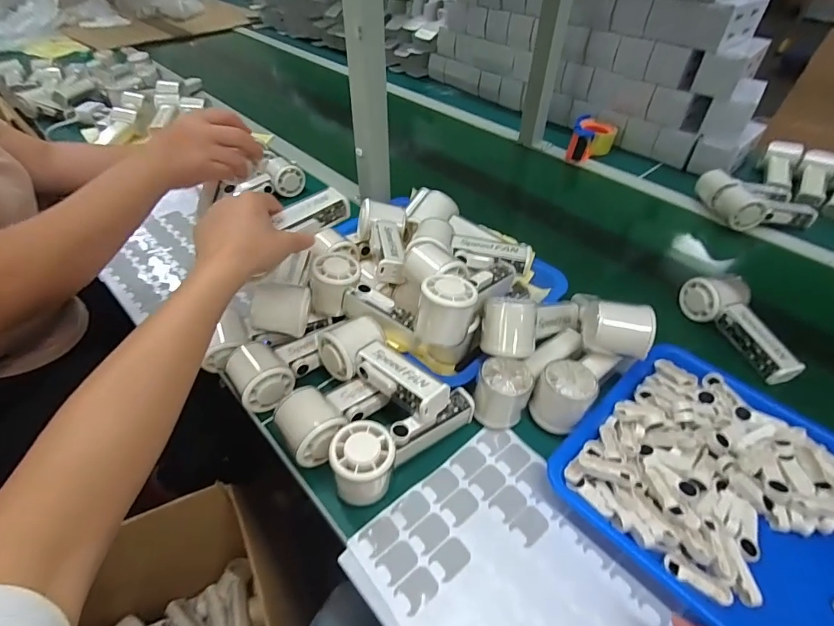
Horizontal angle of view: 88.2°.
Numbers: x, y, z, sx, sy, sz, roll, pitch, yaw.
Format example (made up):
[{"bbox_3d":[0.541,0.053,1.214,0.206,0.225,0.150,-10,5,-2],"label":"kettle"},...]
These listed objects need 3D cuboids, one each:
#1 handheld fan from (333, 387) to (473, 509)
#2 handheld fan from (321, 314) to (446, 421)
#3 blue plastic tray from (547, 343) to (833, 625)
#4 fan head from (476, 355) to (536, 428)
[{"bbox_3d":[-0.014,0.119,0.423,0.151,0.059,0.053,-31,53,-29],"label":"handheld fan"},{"bbox_3d":[-0.033,0.055,0.457,0.153,0.044,0.064,28,50,25],"label":"handheld fan"},{"bbox_3d":[0.319,0.182,0.381,0.255,0.033,0.336,-32,53,-30],"label":"blue plastic tray"},{"bbox_3d":[0.091,0.084,0.458,0.053,0.055,0.054,10,45,9],"label":"fan head"}]

